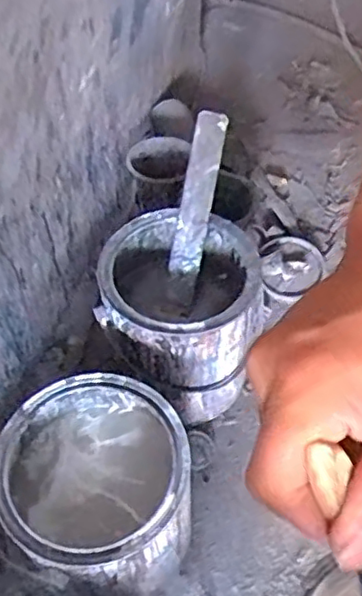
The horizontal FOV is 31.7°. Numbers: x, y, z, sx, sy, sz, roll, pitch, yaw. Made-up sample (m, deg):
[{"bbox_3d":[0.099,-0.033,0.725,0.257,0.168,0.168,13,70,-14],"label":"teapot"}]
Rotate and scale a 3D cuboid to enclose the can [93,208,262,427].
[{"bbox_3d":[-0.002,0.021,0.709,0.155,0.171,0.164,0,54,0],"label":"can"}]

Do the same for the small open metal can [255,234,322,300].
[{"bbox_3d":[0.149,-0.047,0.876,0.085,0.029,0.103,9,55,6],"label":"small open metal can"}]

